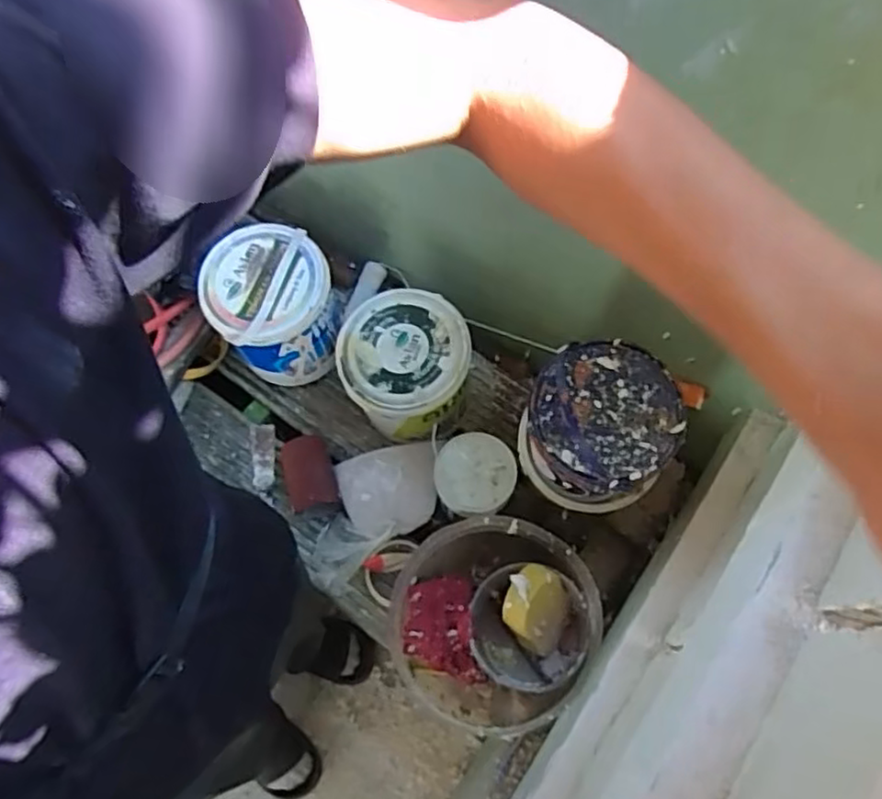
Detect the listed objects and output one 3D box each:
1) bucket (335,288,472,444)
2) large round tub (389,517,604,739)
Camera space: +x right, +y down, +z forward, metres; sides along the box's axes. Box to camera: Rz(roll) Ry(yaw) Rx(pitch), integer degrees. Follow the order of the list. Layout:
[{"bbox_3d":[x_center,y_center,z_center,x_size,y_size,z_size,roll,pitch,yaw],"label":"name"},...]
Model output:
[{"bbox_3d":[-0.051,-0.033,0.976,0.173,0.179,0.169,1,67,-1],"label":"bucket"},{"bbox_3d":[0.064,0.280,0.857,0.222,0.209,0.236,1,67,-1],"label":"large round tub"}]

